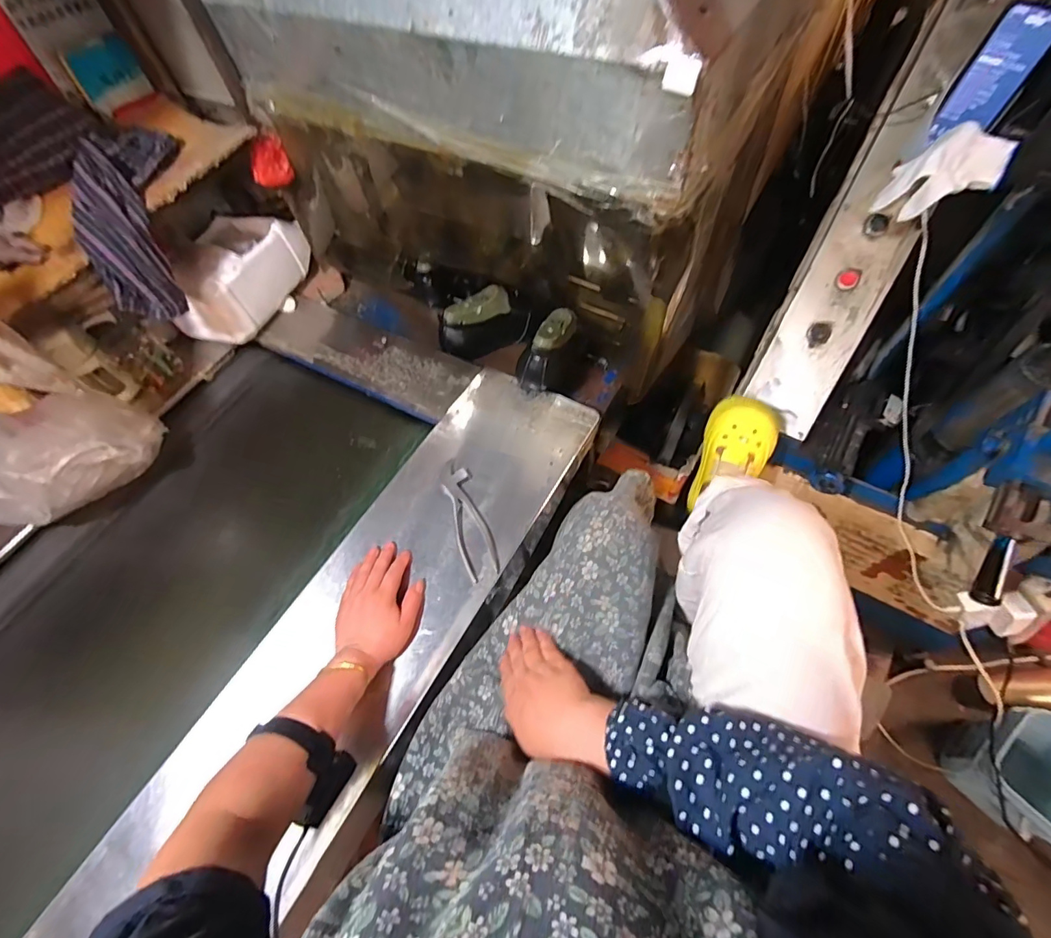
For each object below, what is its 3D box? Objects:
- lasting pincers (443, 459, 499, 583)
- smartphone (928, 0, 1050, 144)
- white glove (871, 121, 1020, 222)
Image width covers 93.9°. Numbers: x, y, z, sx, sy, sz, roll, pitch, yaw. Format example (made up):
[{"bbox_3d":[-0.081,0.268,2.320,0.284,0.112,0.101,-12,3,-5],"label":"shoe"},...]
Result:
[{"bbox_3d":[-0.083,0.069,0.702,0.047,0.012,0.183,-18,61,-6],"label":"lasting pincers"},{"bbox_3d":[0.607,-0.504,0.633,0.073,0.139,0.012,19,53,8],"label":"smartphone"},{"bbox_3d":[0.513,-0.359,0.608,0.112,0.103,0.060,40,70,23],"label":"white glove"}]

